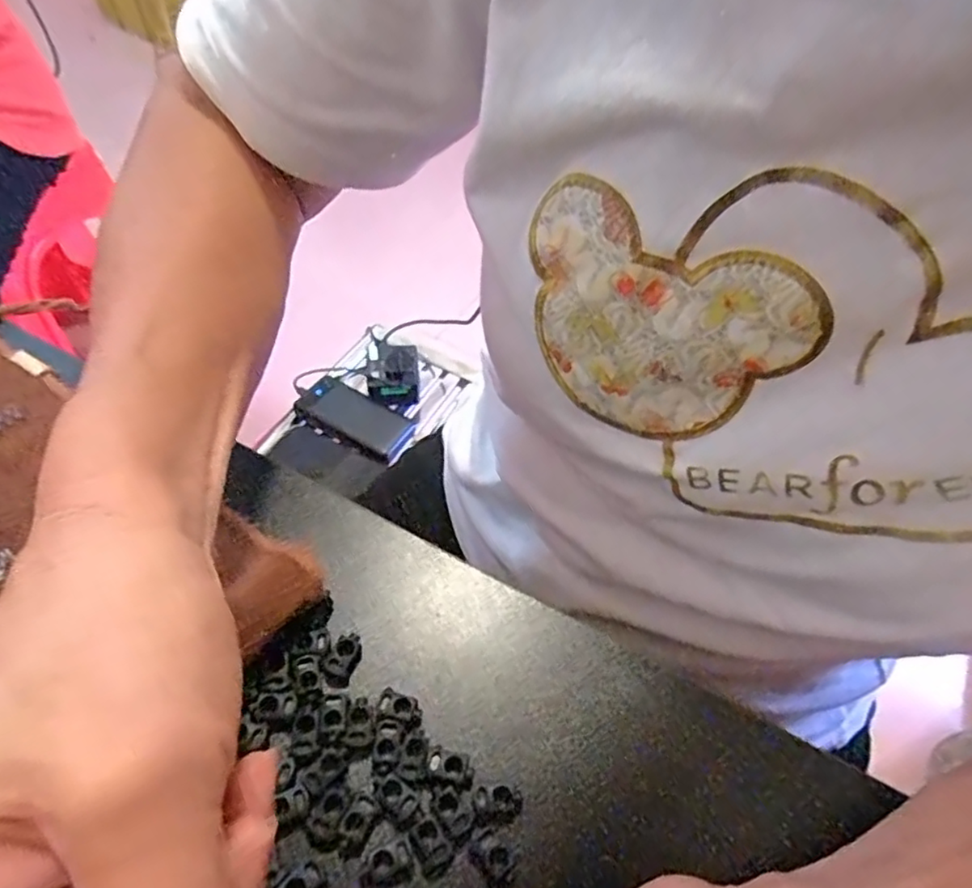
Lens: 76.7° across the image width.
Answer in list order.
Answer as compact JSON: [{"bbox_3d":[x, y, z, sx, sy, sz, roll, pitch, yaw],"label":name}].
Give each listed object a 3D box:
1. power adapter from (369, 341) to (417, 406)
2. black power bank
[{"bbox_3d":[-0.132,-0.100,0.889,0.069,0.042,0.093,2,53,-5],"label":"power adapter"},{"bbox_3d":[-0.181,-0.036,0.852,0.151,0.016,0.078,28,53,-1],"label":"black power bank"}]

